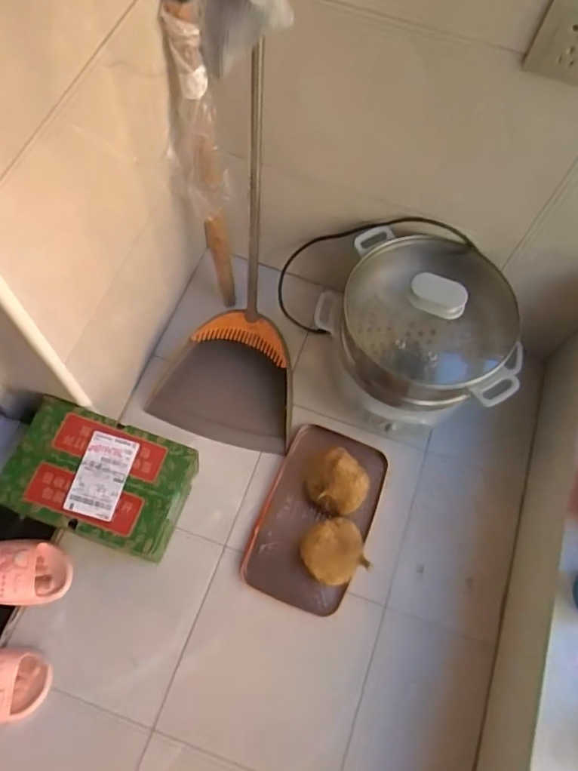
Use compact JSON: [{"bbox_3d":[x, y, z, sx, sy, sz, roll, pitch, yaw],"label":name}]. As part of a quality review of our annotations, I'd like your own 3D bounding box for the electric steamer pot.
[{"bbox_3d":[0.190,-0.103,1.015,0.426,0.284,0.315,15,66,3],"label":"electric steamer pot"}]

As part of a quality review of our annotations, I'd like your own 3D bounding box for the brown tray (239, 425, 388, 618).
[{"bbox_3d":[0.052,0.233,1.003,0.193,0.034,0.317,22,67,6],"label":"brown tray"}]

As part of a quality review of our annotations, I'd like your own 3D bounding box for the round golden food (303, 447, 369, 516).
[{"bbox_3d":[0.086,0.175,0.996,0.109,0.092,0.097,42,71,14],"label":"round golden food"}]

